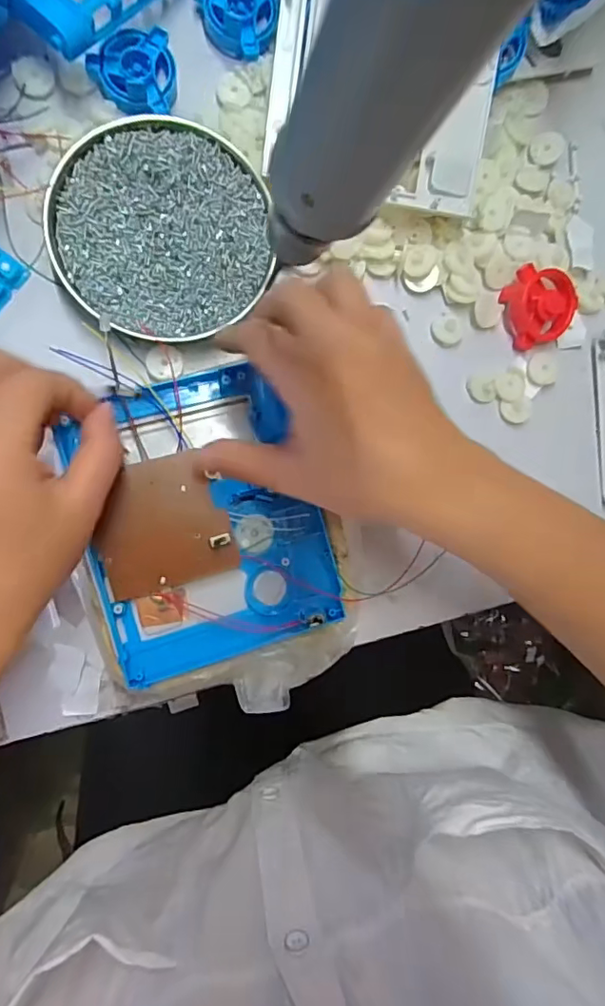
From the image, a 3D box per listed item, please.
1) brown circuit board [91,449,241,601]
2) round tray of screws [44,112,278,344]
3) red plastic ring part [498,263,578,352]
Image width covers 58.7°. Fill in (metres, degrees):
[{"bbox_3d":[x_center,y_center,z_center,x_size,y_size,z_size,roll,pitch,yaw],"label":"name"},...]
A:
[{"bbox_3d":[-0.080,0.012,0.310,0.072,0.004,0.074,-16,92,-9],"label":"brown circuit board"},{"bbox_3d":[-0.088,-0.170,0.341,0.128,0.023,0.133,0,89,-9],"label":"round tray of screws"},{"bbox_3d":[0.171,-0.140,0.380,0.049,0.019,0.052,-14,91,-9],"label":"red plastic ring part"}]

